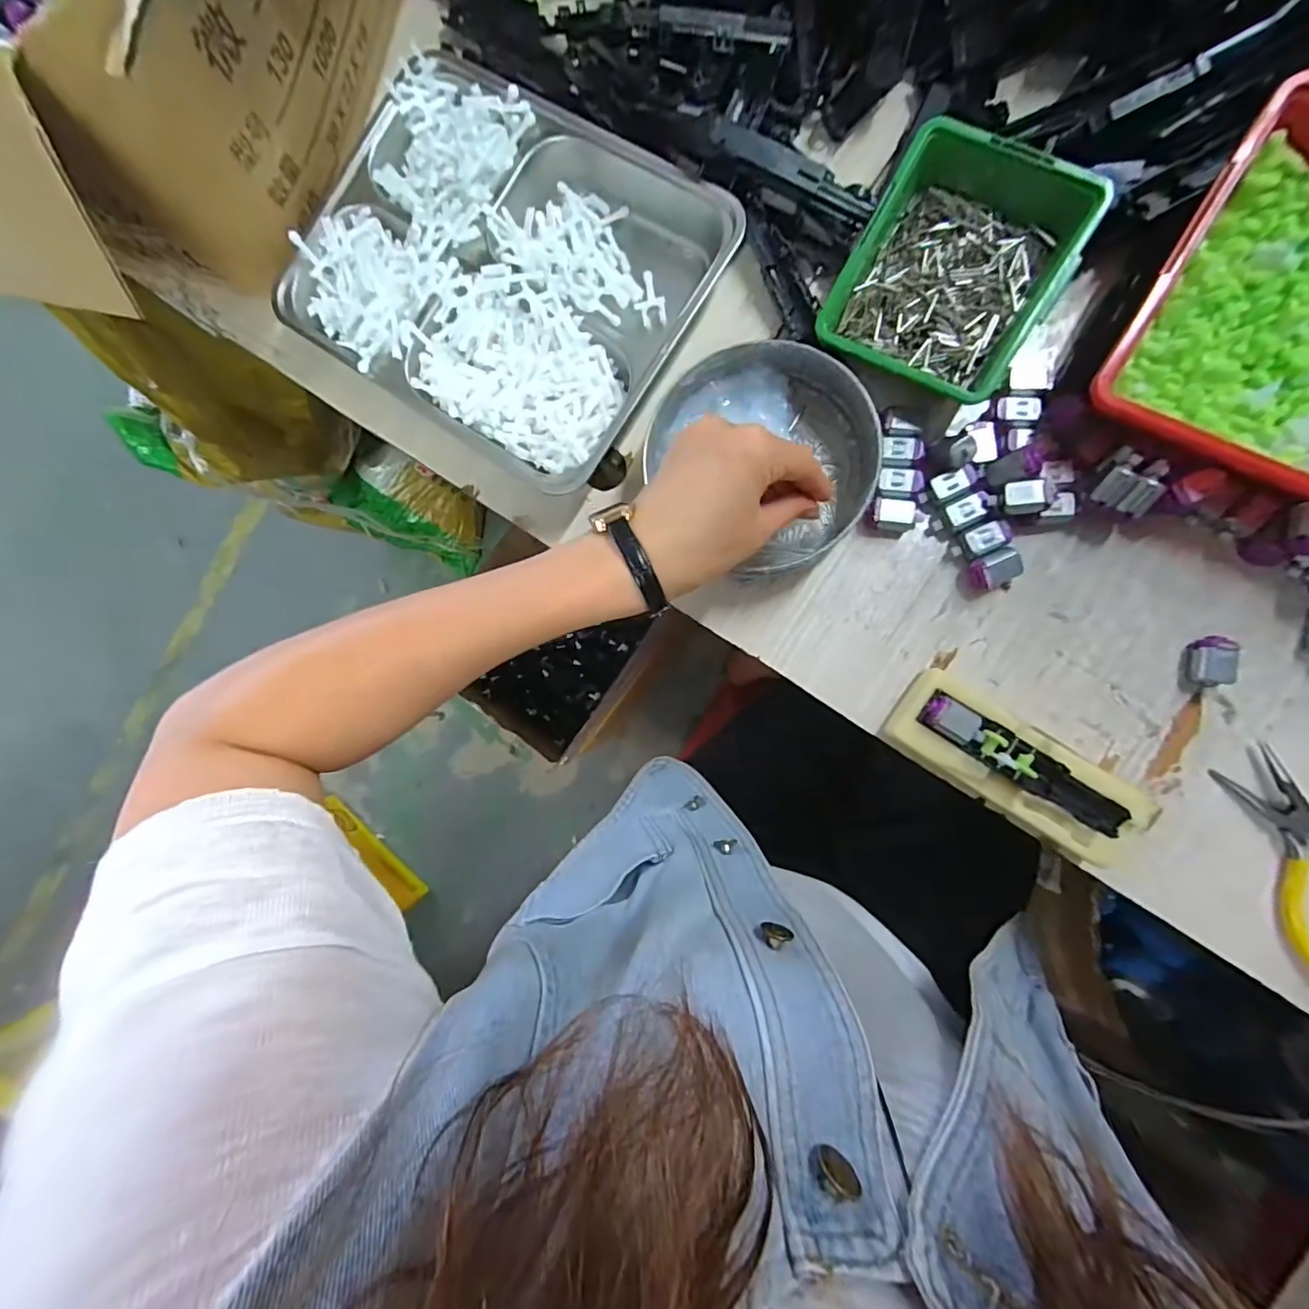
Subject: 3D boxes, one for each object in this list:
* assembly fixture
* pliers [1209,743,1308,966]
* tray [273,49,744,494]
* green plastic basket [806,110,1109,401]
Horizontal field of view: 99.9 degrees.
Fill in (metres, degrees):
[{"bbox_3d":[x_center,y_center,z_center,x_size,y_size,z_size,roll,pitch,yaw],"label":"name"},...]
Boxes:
[{"bbox_3d":[0.212,0.066,0.325,0.143,0.035,0.056,34,93,9],"label":"assembly fixture"},{"bbox_3d":[0.368,0.111,0.302,0.084,0.024,0.114,-42,82,5],"label":"pliers"},{"bbox_3d":[-0.104,-0.263,0.389,0.274,0.047,0.225,33,93,9],"label":"tray"},{"bbox_3d":[0.175,-0.224,0.325,0.114,0.046,0.127,30,92,9],"label":"green plastic basket"}]

